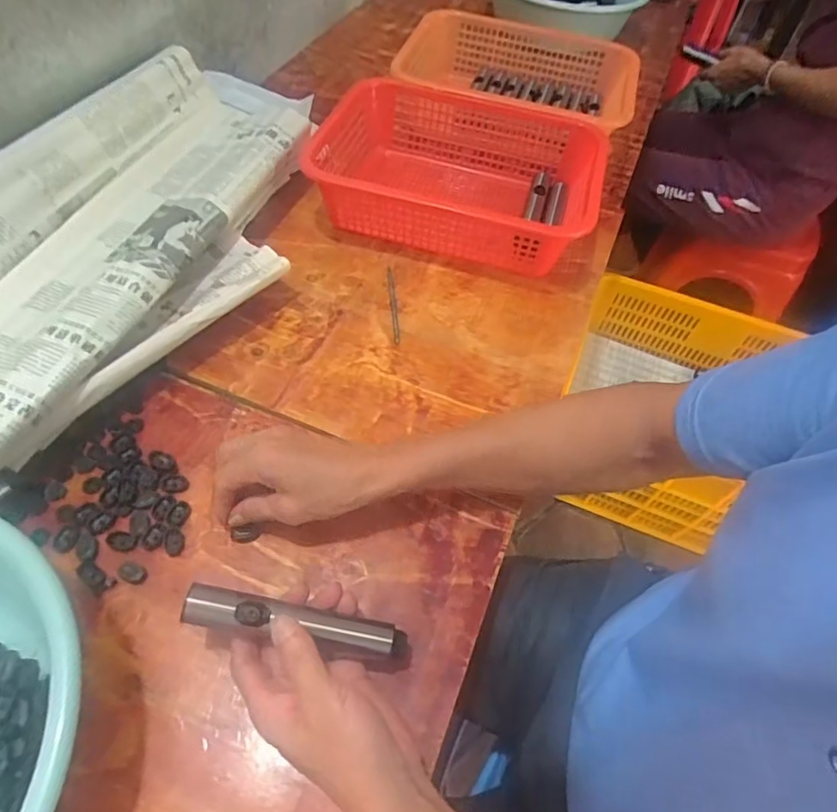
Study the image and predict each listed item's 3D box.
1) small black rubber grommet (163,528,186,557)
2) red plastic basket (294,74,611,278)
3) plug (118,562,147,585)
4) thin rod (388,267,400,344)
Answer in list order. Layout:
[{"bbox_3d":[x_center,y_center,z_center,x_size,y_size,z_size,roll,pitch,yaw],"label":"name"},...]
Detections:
[{"bbox_3d":[-0.196,0.109,0.431,0.016,0.004,0.023,-8,55,-10],"label":"small black rubber grommet"},{"bbox_3d":[0.038,-0.280,0.673,0.332,0.114,0.225,13,54,5],"label":"red plastic basket"},{"bbox_3d":[-0.221,0.129,0.414,0.022,0.004,0.014,22,55,11],"label":"plug"},{"bbox_3d":[-0.028,-0.114,0.597,0.006,0.010,0.110,-3,54,-7],"label":"thin rod"}]

